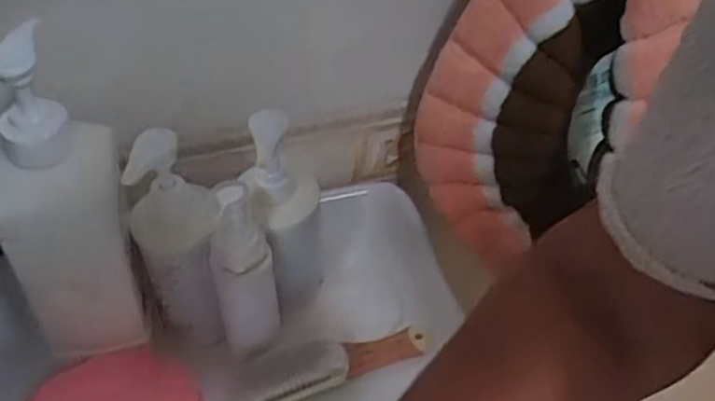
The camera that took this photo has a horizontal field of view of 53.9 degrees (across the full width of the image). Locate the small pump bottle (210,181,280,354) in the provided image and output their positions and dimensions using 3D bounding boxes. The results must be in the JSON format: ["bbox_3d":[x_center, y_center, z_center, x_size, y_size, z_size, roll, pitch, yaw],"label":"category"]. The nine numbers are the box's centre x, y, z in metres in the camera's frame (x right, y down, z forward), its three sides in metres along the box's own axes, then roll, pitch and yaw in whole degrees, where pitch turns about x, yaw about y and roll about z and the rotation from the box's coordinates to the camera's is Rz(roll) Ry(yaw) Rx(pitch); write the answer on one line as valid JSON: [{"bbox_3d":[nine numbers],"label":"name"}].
[{"bbox_3d":[-0.084,0.053,0.519,0.042,0.158,0.036,-12,45,-13],"label":"small pump bottle"}]

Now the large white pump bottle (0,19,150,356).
[{"bbox_3d":[-0.196,0.012,0.474,0.086,0.244,0.053,-18,46,-19],"label":"large white pump bottle"}]

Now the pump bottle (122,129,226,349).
[{"bbox_3d":[-0.131,0.042,0.521,0.050,0.190,0.064,-22,48,-22],"label":"pump bottle"}]

